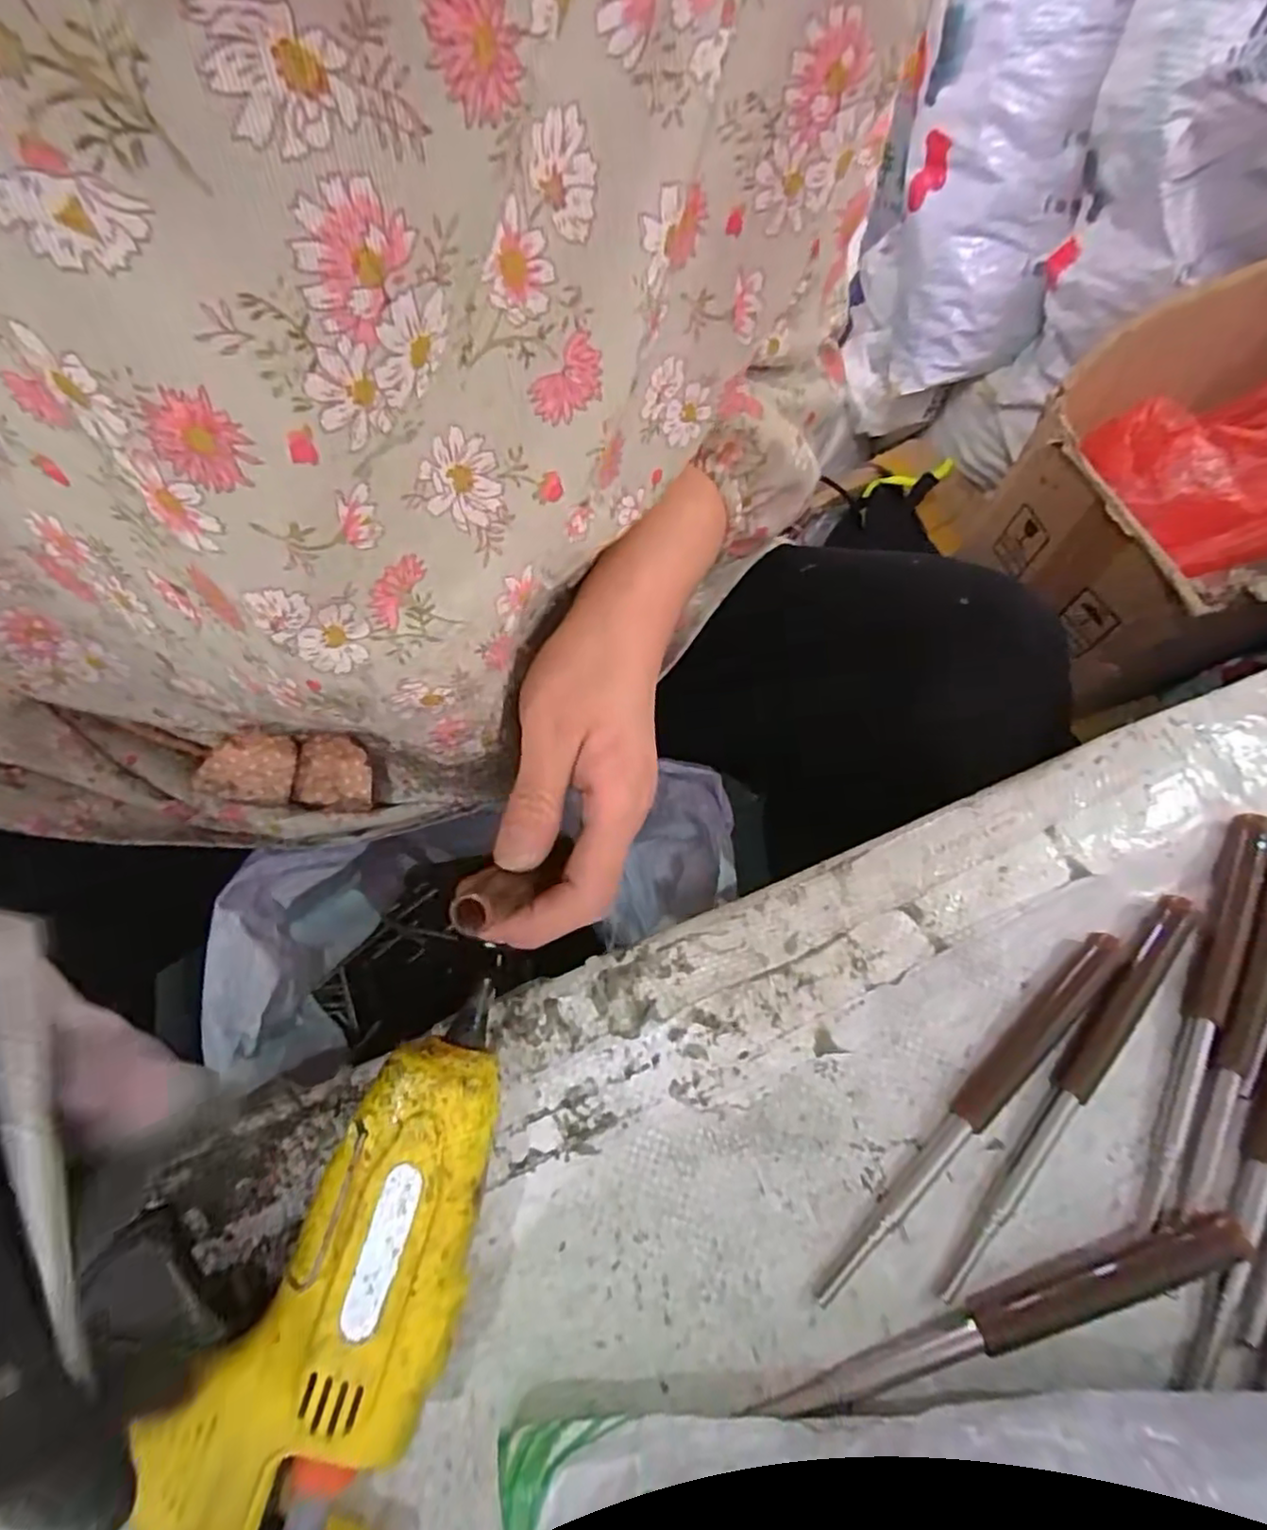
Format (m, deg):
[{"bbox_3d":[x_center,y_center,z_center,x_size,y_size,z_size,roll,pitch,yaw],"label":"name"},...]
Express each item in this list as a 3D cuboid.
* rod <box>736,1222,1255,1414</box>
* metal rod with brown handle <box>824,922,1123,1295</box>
[{"bbox_3d":[0.125,0.189,0.227,0.175,0.015,0.018,-12,69,-10],"label":"rod"},{"bbox_3d":[0.131,0.128,0.254,0.174,0.011,0.015,-39,76,-19],"label":"metal rod with brown handle"}]

